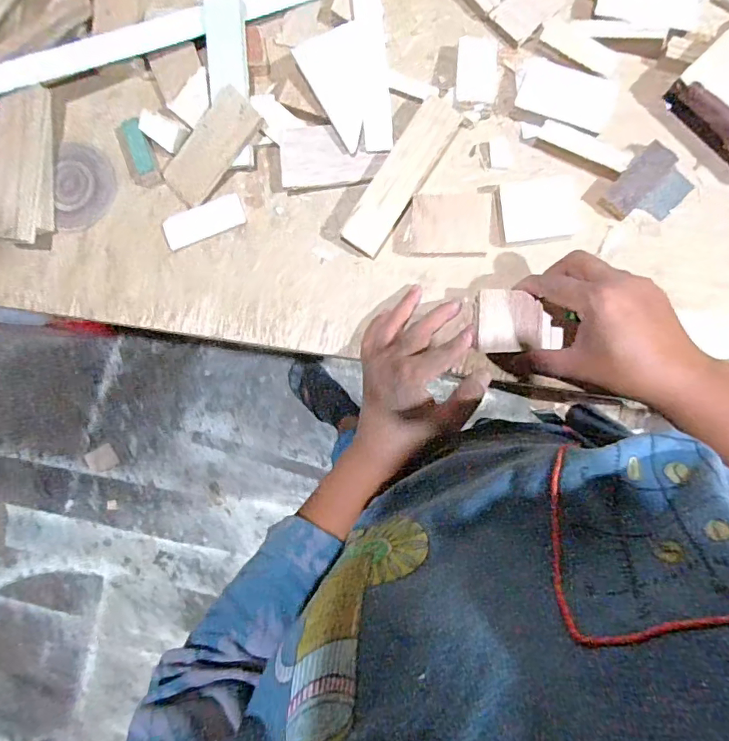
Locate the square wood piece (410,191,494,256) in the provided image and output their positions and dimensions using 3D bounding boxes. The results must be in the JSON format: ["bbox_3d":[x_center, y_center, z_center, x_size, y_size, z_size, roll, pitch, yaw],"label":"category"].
[{"bbox_3d":[0.077,-0.129,0.414,0.069,0.019,0.055,0,90,4],"label":"square wood piece"}]

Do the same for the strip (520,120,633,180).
[{"bbox_3d":[0.182,-0.196,0.407,0.092,0.024,0.017,29,91,4],"label":"strip"}]

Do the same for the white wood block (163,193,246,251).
[{"bbox_3d":[-0.150,-0.139,0.436,0.077,0.005,0.030,-22,88,3],"label":"white wood block"}]

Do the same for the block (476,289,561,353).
[{"bbox_3d":[0.130,-0.041,0.390,0.070,0.017,0.051,-1,89,4],"label":"block"}]

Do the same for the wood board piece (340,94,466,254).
[{"bbox_3d":[0.033,-0.168,0.406,0.036,0.009,0.144,32,96,-18],"label":"wood board piece"}]

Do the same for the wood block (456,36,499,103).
[{"bbox_3d":[0.100,-0.265,0.415,0.036,0.021,0.063,3,90,4],"label":"wood block"}]

